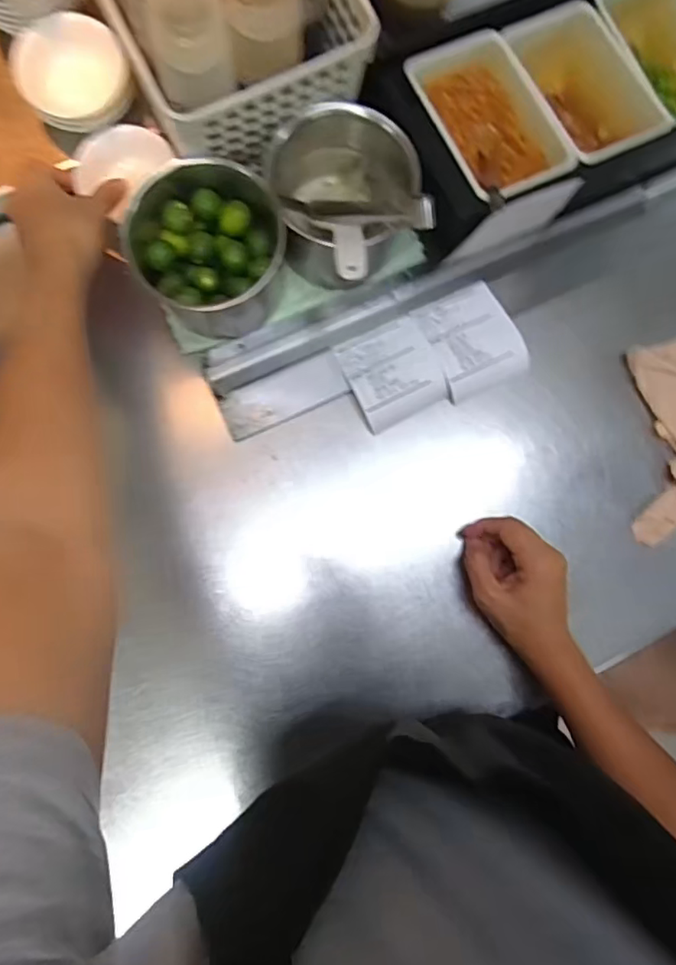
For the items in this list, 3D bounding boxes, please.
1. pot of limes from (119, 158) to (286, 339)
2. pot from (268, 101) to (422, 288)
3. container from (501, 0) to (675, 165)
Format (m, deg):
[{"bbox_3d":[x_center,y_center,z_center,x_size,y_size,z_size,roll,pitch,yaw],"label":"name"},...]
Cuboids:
[{"bbox_3d":[-0.103,-0.189,0.446,0.114,0.081,0.114,1,84,-6],"label":"pot of limes"},{"bbox_3d":[0.011,-0.209,0.431,0.112,0.120,0.142,-12,85,-7],"label":"pot"},{"bbox_3d":[0.203,-0.331,0.471,0.086,0.067,0.154,-20,71,-5],"label":"container"}]

